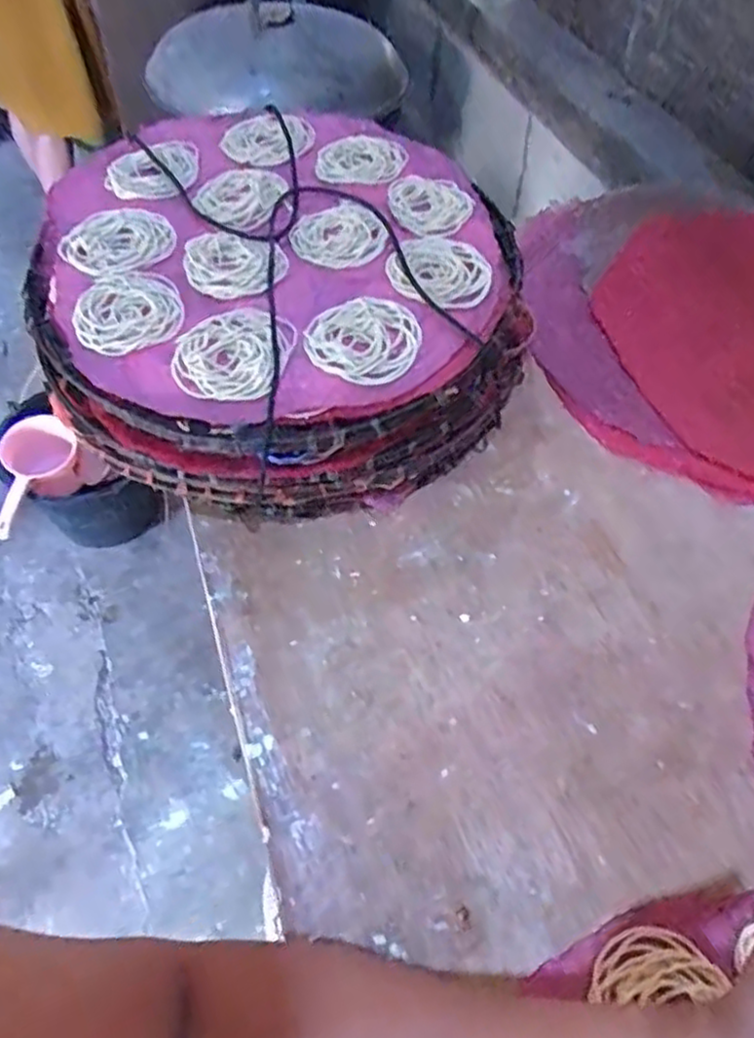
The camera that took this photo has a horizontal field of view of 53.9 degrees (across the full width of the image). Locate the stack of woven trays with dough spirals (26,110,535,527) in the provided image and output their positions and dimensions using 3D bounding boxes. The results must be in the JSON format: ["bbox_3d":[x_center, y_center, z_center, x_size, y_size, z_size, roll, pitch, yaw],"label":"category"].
[{"bbox_3d":[-0.073,-0.154,0.577,0.341,0.137,0.327,-20,57,-14],"label":"stack of woven trays with dough spirals"}]

